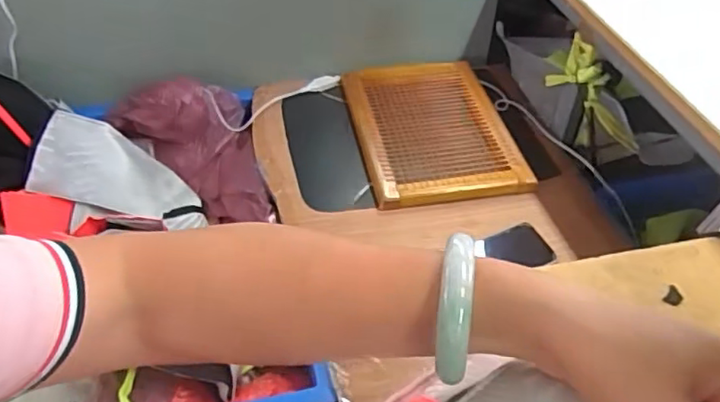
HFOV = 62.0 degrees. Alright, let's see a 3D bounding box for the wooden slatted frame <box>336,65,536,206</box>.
[{"bbox_3d":[0.117,-0.121,0.993,0.246,0.031,0.319,-7,45,-8],"label":"wooden slatted frame"}]

